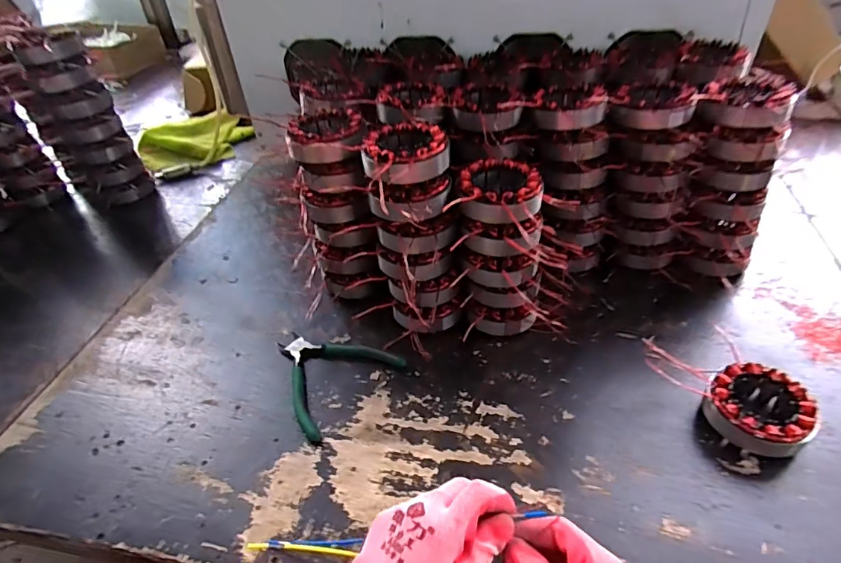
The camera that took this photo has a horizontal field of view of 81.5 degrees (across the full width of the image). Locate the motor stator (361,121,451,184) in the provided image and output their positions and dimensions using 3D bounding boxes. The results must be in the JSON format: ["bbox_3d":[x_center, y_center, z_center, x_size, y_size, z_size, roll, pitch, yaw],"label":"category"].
[{"bbox_3d":[-0.015,-0.130,0.495,0.084,0.031,0.095,-6,41,-2],"label":"motor stator"}]

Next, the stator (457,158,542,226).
[{"bbox_3d":[0.082,-0.089,0.509,0.084,0.039,0.089,4,41,9],"label":"stator"}]

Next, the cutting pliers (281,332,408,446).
[{"bbox_3d":[-0.111,0.096,0.546,0.133,0.016,0.130,28,50,32],"label":"cutting pliers"}]

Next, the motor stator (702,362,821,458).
[{"bbox_3d":[0.320,0.122,0.466,0.079,0.037,0.081,-2,41,2],"label":"motor stator"}]

